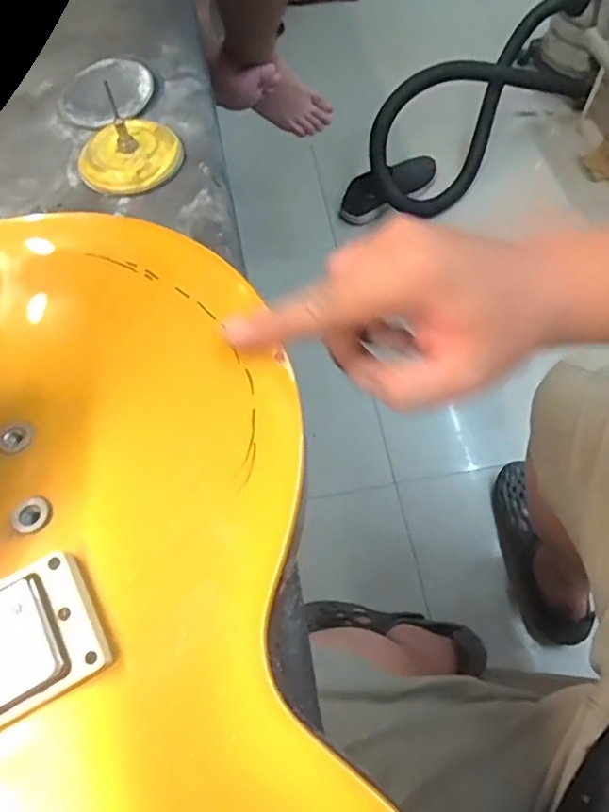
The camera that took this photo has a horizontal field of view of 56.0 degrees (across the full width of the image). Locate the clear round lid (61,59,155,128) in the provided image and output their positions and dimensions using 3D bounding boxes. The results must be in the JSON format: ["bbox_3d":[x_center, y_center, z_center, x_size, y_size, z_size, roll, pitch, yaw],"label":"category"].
[{"bbox_3d":[-0.151,-0.239,0.435,0.070,0.009,0.064,-1,64,2],"label":"clear round lid"}]

